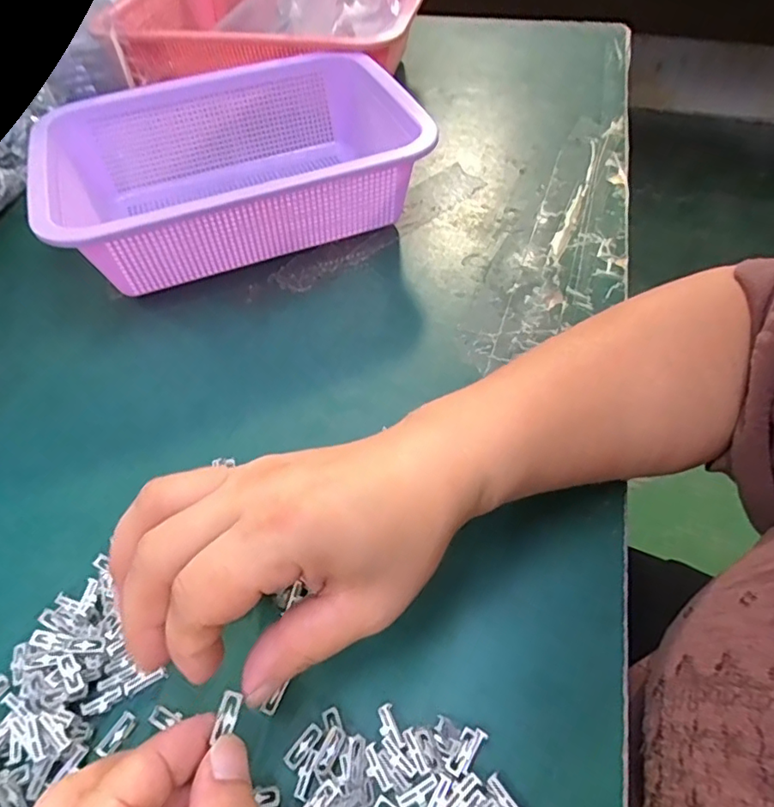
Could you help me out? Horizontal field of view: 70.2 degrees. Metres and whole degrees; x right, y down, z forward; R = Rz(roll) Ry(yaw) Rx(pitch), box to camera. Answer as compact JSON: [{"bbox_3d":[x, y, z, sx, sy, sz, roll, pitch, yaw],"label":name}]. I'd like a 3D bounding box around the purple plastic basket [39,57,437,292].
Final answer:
[{"bbox_3d":[-0.114,-0.177,0.417,0.256,0.079,0.178,-16,53,-11],"label":"purple plastic basket"}]

